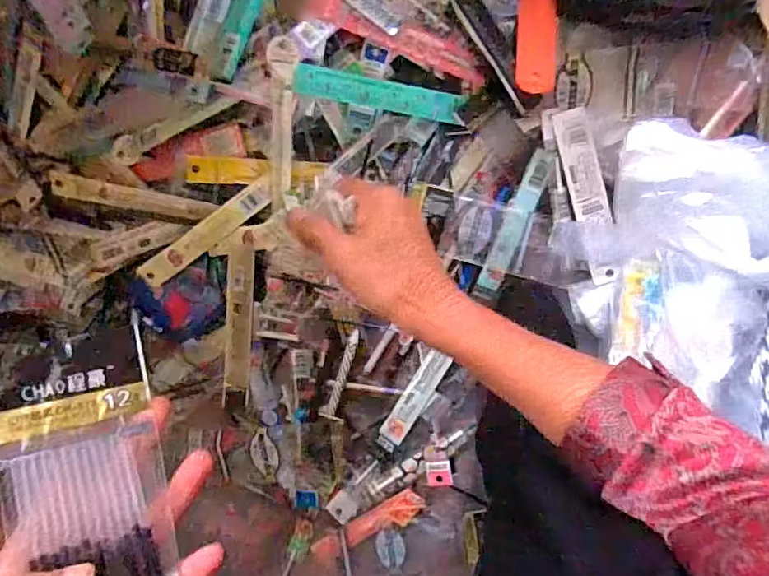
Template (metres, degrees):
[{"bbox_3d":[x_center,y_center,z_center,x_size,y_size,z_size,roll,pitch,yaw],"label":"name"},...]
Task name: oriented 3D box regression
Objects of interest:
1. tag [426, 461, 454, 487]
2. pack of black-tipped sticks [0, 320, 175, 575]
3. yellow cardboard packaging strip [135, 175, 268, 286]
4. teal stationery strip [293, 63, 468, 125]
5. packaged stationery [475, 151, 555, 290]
[{"bbox_3d":[0.057,0.193,0.527,0.028,0.005,0.029,-4,97,1],"label":"tag"},{"bbox_3d":[-0.127,0.109,0.222,0.063,0.007,0.178,-11,86,-16],"label":"pack of black-tipped sticks"},{"bbox_3d":[-0.176,-0.052,0.500,0.157,0.011,0.023,-34,91,7],"label":"yellow cardboard packaging strip"},{"bbox_3d":[-0.003,-0.177,0.461,0.155,0.013,0.027,5,97,-18],"label":"teal stationery strip"},{"bbox_3d":[0.128,-0.064,0.490,0.023,0.007,0.141,23,96,3],"label":"packaged stationery"}]

